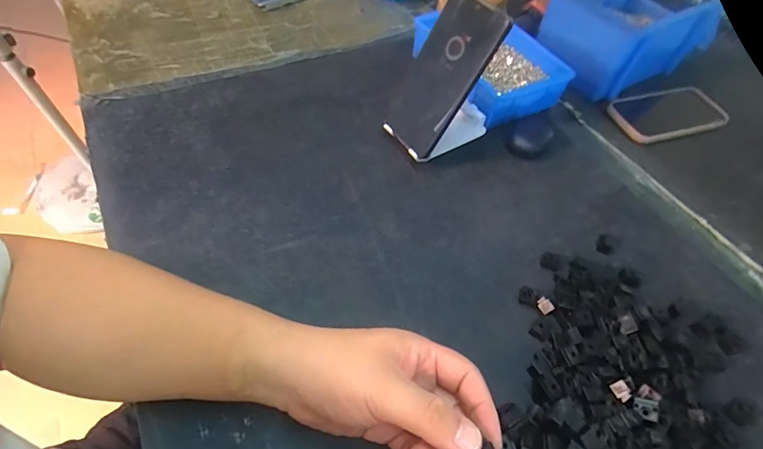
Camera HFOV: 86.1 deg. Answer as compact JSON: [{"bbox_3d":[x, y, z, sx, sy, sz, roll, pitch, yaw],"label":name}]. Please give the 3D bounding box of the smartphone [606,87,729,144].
[{"bbox_3d":[0.409,-0.158,0.577,0.161,0.014,0.084,-15,56,-16],"label":"smartphone"}]

